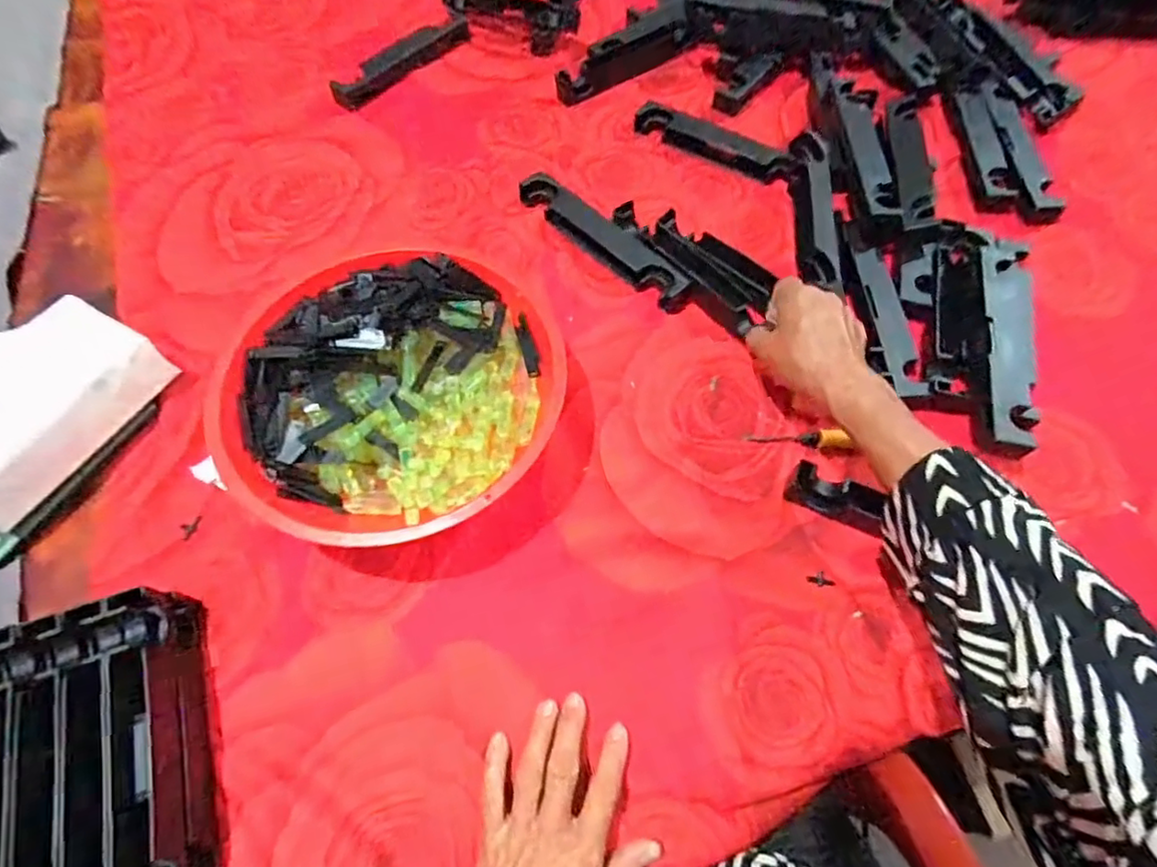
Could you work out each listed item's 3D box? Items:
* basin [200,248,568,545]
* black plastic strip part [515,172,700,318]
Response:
[{"bbox_3d":[-0.134,-0.027,0.466,0.251,0.078,0.239,-33,68,-15],"label":"basin"},{"bbox_3d":[0.027,-0.187,0.570,0.196,0.030,0.038,39,70,18],"label":"black plastic strip part"}]

